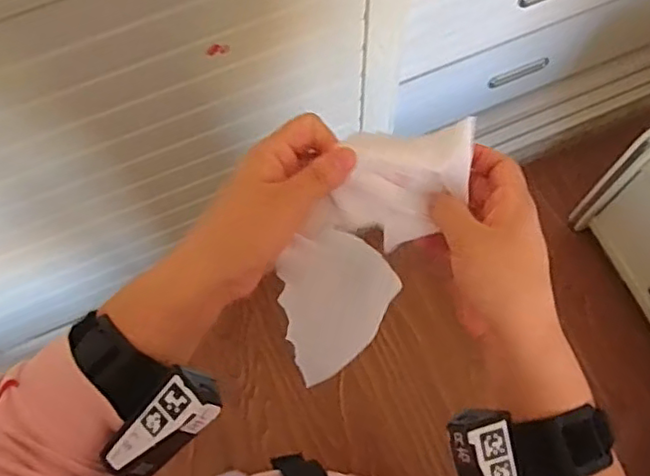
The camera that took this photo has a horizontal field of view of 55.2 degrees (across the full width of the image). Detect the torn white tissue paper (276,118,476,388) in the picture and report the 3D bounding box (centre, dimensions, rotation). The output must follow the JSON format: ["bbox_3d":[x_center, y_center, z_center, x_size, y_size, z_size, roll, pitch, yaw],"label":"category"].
[{"bbox_3d":[0.025,0.010,0.435,0.068,0.081,0.206,32,118,13],"label":"torn white tissue paper"}]

